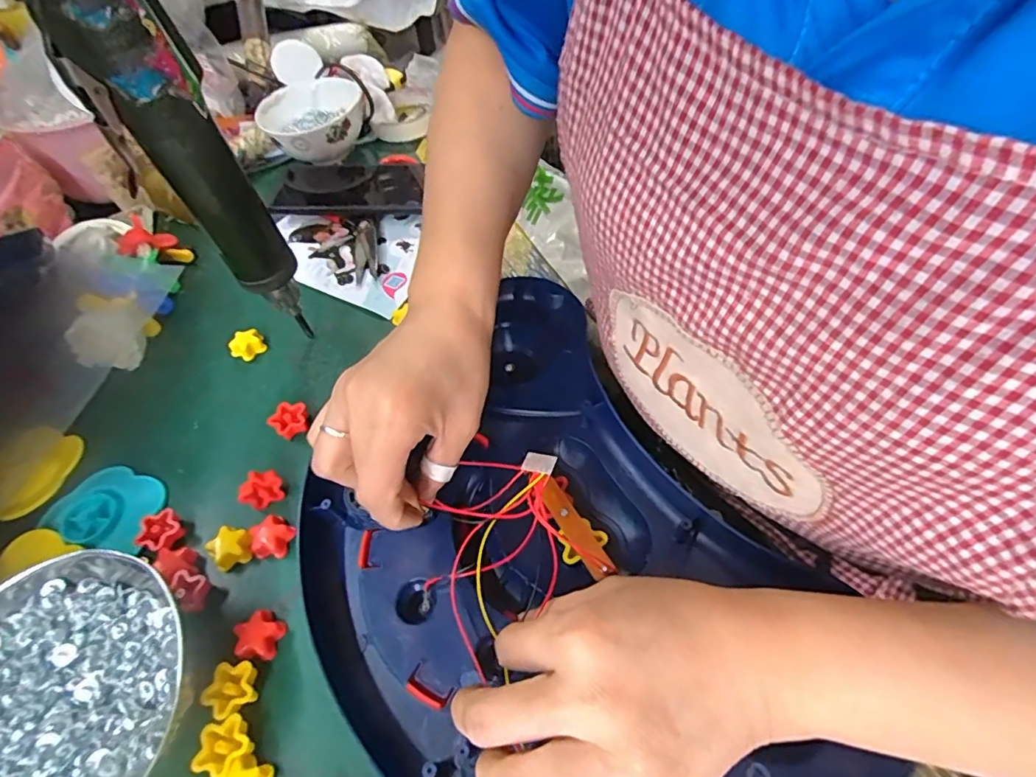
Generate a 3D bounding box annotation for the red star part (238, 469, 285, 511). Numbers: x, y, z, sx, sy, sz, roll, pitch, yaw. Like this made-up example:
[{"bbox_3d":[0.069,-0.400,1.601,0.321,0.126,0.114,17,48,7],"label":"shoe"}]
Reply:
[{"bbox_3d":[-0.167,0.065,0.344,0.026,0.026,0.011,-31,56,-17],"label":"red star part"}]

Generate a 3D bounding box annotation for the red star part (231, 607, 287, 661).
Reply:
[{"bbox_3d":[-0.144,0.138,0.297,0.021,0.016,0.025,9,55,13],"label":"red star part"}]

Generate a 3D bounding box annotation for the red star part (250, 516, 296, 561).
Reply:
[{"bbox_3d":[-0.155,0.092,0.331,0.025,0.013,0.024,9,55,14],"label":"red star part"}]

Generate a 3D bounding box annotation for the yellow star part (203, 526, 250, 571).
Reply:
[{"bbox_3d":[-0.179,0.098,0.329,0.021,0.012,0.022,-28,55,-13],"label":"yellow star part"}]

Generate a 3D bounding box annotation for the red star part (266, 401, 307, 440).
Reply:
[{"bbox_3d":[-0.163,0.023,0.383,0.025,0.017,0.025,33,64,27],"label":"red star part"}]

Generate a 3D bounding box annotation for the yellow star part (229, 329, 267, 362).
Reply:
[{"bbox_3d":[-0.219,-0.035,0.429,0.025,0.015,0.019,-36,57,-18],"label":"yellow star part"}]

